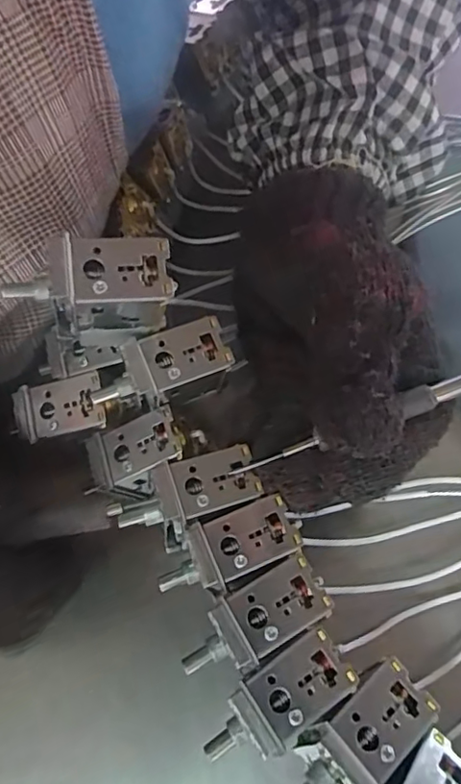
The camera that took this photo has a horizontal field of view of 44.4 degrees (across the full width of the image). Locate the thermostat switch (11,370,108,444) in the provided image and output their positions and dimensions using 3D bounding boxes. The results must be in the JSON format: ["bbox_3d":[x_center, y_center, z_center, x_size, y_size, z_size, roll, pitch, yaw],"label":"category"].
[{"bbox_3d":[-0.066,0.006,0.229,0.035,0.014,0.022,-8,86,13],"label":"thermostat switch"}]

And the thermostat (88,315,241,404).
[{"bbox_3d":[-0.025,-0.007,0.213,0.055,0.017,0.026,-22,68,-8],"label":"thermostat"}]

